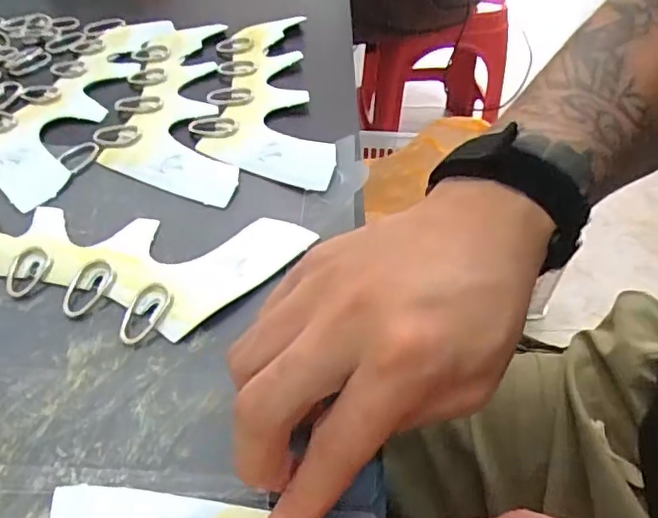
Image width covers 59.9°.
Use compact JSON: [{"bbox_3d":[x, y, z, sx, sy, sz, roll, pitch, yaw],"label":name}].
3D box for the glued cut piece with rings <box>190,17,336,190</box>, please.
[{"bbox_3d":[-0.044,-0.122,0.410,0.089,0.009,0.202,0,49,-1],"label":"glued cut piece with rings"}]

